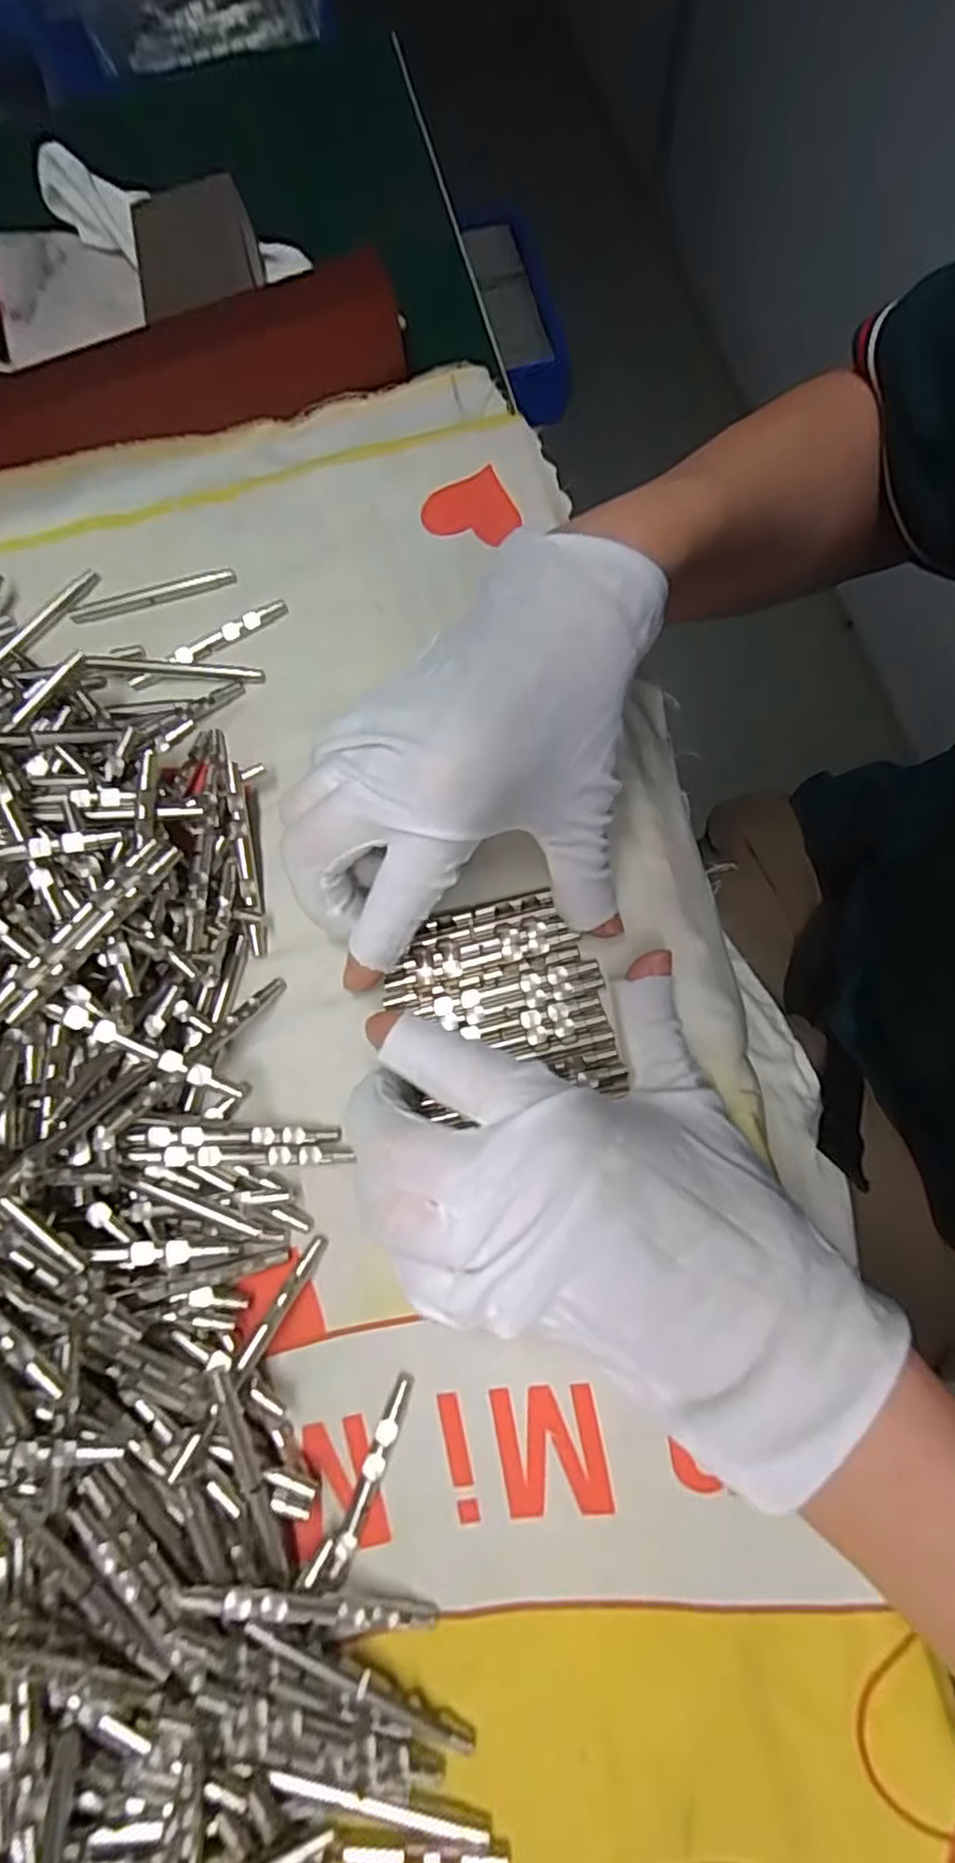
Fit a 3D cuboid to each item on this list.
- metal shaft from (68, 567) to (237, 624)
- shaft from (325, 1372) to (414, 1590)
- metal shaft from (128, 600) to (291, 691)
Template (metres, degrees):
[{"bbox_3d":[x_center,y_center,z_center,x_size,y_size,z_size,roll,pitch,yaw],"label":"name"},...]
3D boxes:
[{"bbox_3d":[-0.132,-0.137,0.283,0.067,0.004,0.007,-17,74,-3],"label":"metal shaft"},{"bbox_3d":[-0.031,0.159,0.203,0.005,0.004,0.055,20,76,8],"label":"shaft"},{"bbox_3d":[-0.106,-0.114,0.275,0.068,0.004,0.008,-33,75,-7],"label":"metal shaft"}]

